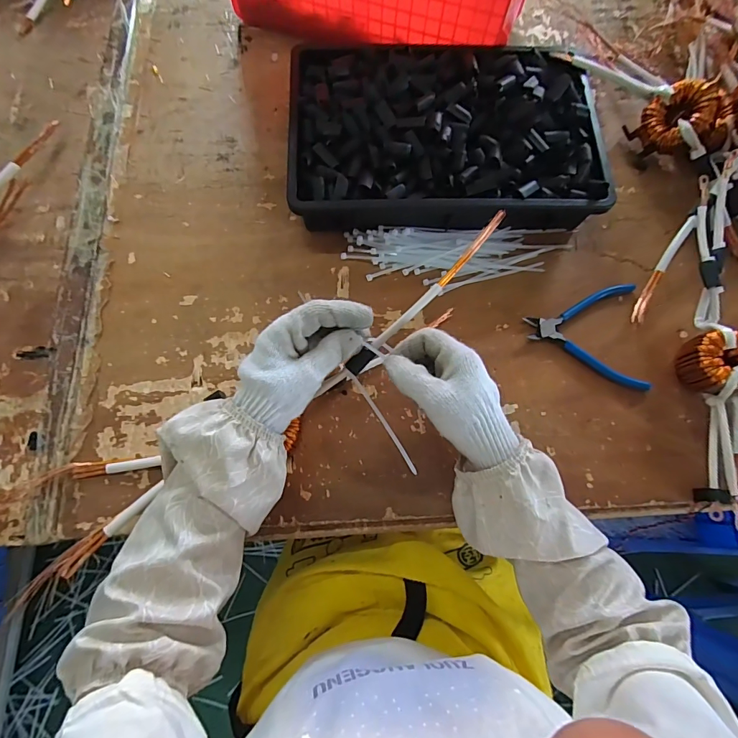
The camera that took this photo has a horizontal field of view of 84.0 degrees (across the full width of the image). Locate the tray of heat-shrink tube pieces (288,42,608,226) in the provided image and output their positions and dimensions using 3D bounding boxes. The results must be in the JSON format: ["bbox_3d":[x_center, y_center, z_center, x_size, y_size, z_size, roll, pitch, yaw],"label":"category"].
[{"bbox_3d":[0.089,-0.277,0.504,0.357,0.074,0.228,1,73,-2],"label":"tray of heat-shrink tube pieces"}]

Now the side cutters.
[{"bbox_3d":[0.249,-0.043,0.472,0.130,0.009,0.128,4,72,-1],"label":"side cutters"}]

